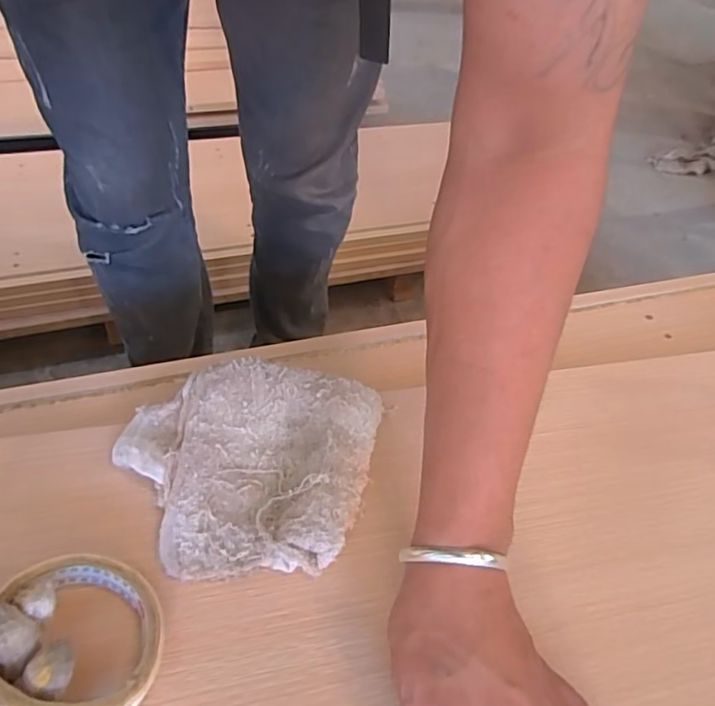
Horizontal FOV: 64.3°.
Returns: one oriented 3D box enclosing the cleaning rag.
[{"bbox_3d":[-0.085,0.080,0.428,0.181,0.040,0.179,14,46,8],"label":"cleaning rag"}]

